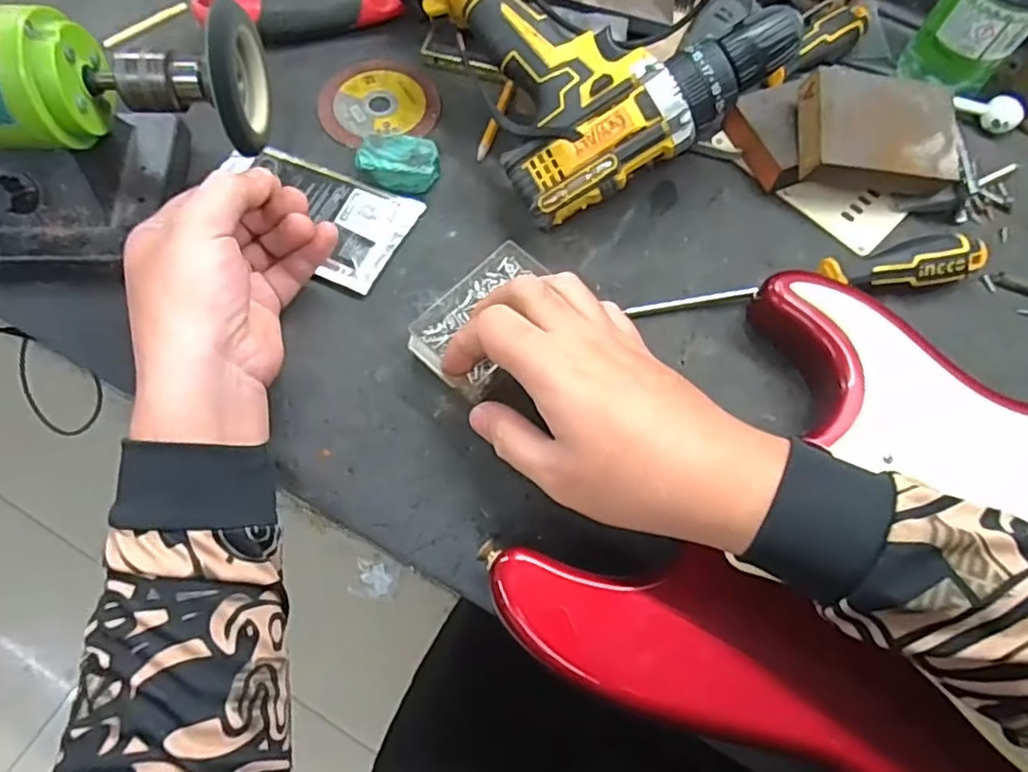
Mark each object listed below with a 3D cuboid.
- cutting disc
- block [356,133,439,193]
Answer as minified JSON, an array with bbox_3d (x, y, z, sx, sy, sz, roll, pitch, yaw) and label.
[{"bbox_3d":[-0.101,-0.214,0.480,0.087,0.004,0.080,1,67,-2],"label":"cutting disc"},{"bbox_3d":[-0.079,-0.153,0.443,0.052,0.024,0.033,8,67,1],"label":"block"}]

